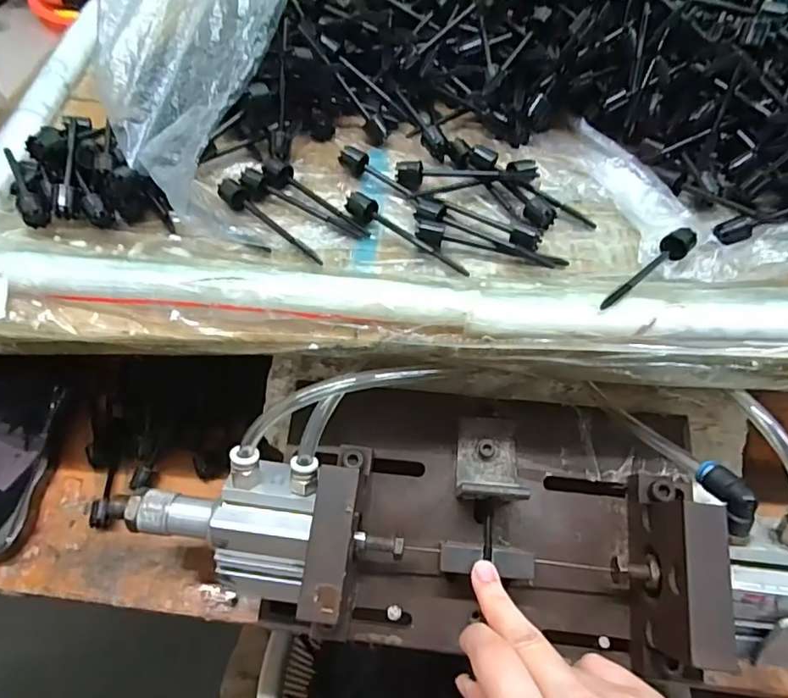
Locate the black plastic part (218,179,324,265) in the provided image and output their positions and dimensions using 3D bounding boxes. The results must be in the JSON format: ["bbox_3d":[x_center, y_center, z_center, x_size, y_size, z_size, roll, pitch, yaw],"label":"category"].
[{"bbox_3d":[-0.074,-0.074,0.315,0.083,0.013,0.014,38,63,24],"label":"black plastic part"}]

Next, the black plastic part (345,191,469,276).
[{"bbox_3d":[0.007,-0.066,0.306,0.086,0.011,0.016,38,63,24],"label":"black plastic part"}]

